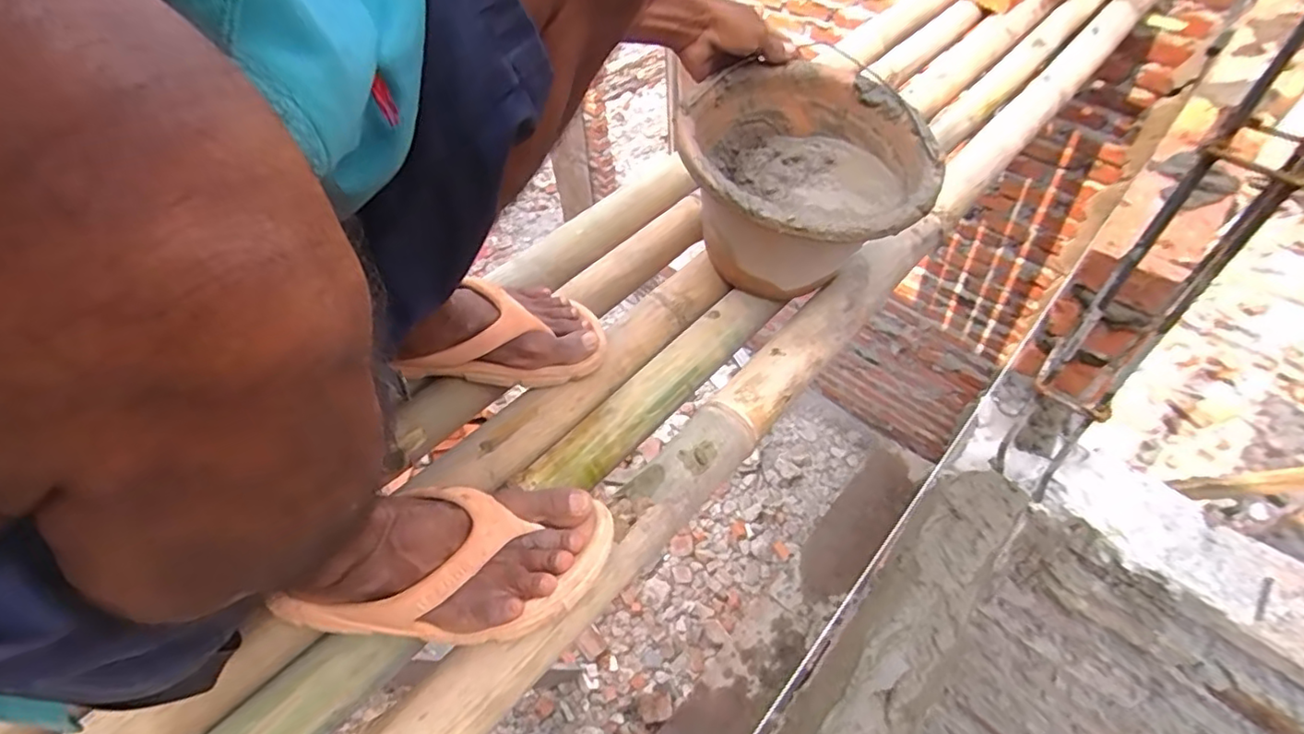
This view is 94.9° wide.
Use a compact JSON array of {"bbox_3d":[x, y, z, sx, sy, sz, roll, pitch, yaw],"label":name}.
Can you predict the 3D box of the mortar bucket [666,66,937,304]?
[{"bbox_3d":[0.155,-0.180,0.633,0.242,0.168,0.247,-2,51,2],"label":"mortar bucket"}]

